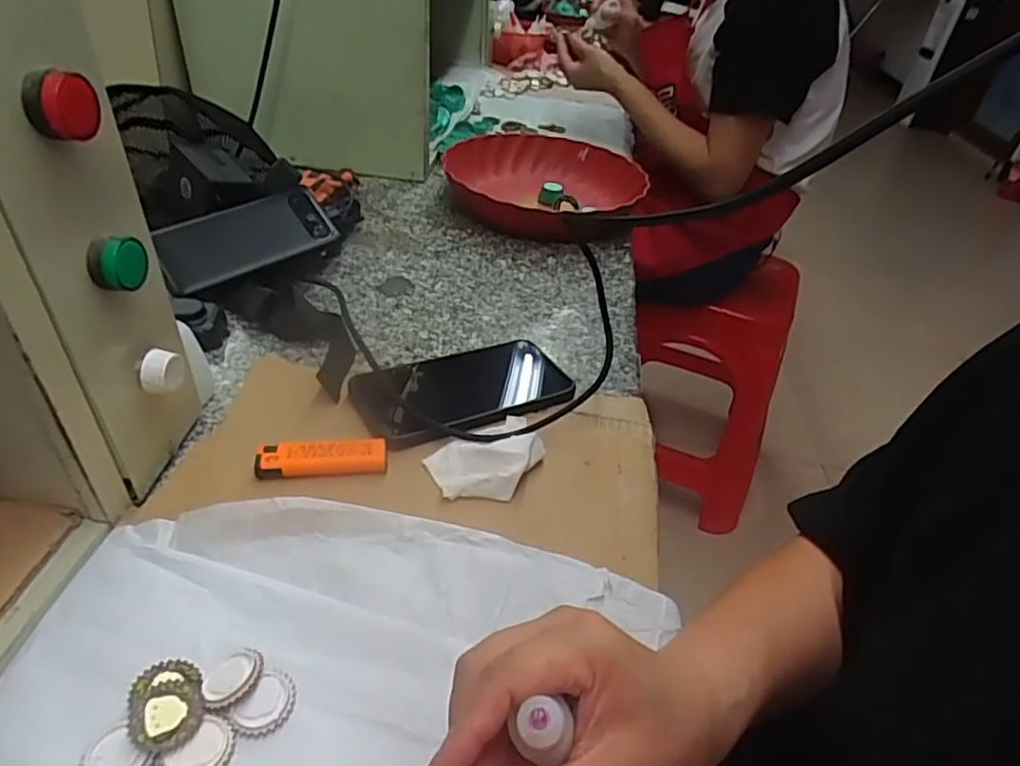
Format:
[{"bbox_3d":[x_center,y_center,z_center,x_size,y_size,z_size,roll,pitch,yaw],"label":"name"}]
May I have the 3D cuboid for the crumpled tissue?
[{"bbox_3d":[-0.011,0.050,0.423,0.082,0.018,0.061,-20,45,-29],"label":"crumpled tissue"}]

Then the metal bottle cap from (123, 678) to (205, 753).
[{"bbox_3d":[-0.151,0.144,0.276,0.028,0.011,0.030,4,39,-3],"label":"metal bottle cap"}]

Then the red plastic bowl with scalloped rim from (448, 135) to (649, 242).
[{"bbox_3d":[0.040,-0.243,0.793,0.225,0.069,0.208,4,39,-3],"label":"red plastic bowl with scalloped rim"}]

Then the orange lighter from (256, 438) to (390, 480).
[{"bbox_3d":[-0.122,0.050,0.411,0.080,0.019,0.022,-3,39,-12],"label":"orange lighter"}]

